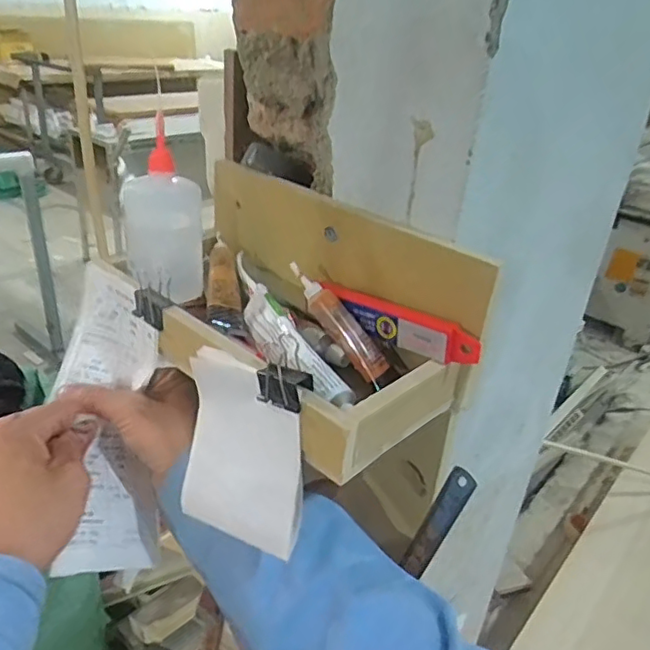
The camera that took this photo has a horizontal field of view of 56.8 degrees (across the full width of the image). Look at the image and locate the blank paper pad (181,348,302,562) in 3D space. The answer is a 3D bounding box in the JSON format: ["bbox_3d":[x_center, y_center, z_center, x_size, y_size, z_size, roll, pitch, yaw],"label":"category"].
[{"bbox_3d":[-0.049,0.074,0.356,0.078,0.107,0.007,10,11,27],"label":"blank paper pad"}]

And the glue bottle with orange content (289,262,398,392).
[{"bbox_3d":[0.010,-0.001,0.387,0.095,0.018,0.015,52,43,7],"label":"glue bottle with orange content"}]

